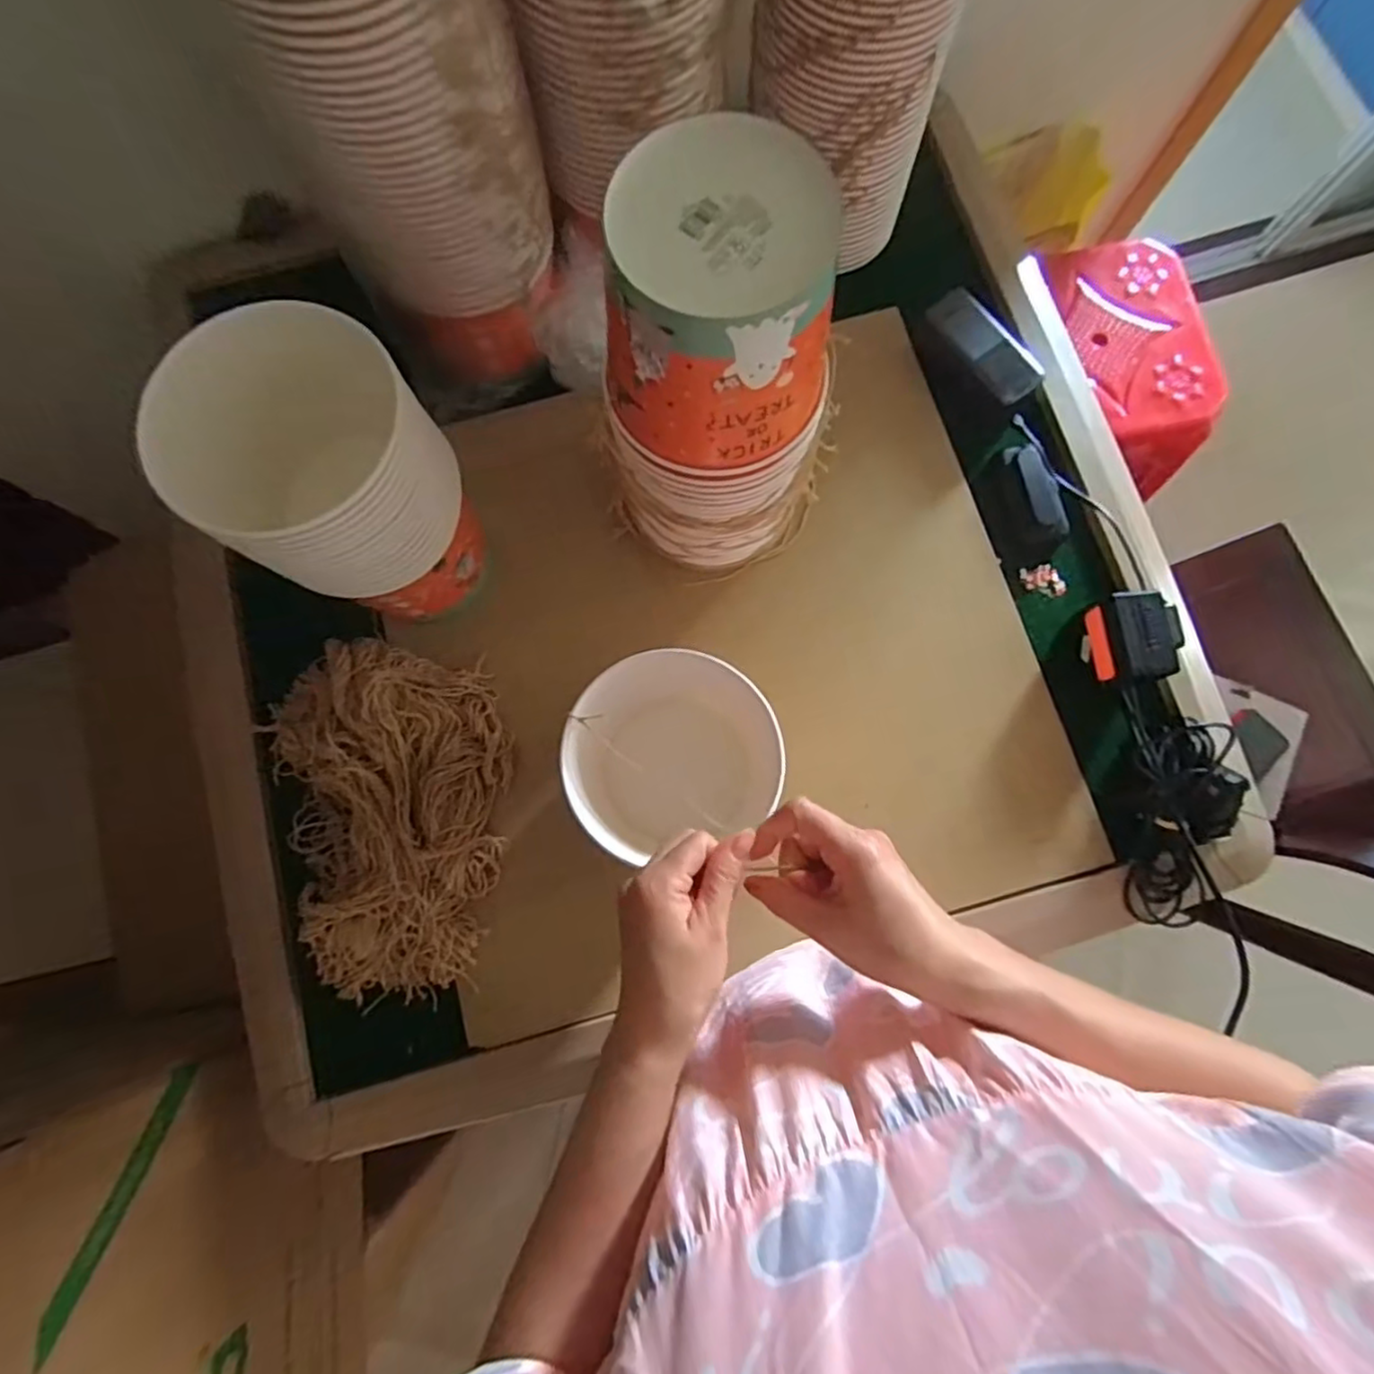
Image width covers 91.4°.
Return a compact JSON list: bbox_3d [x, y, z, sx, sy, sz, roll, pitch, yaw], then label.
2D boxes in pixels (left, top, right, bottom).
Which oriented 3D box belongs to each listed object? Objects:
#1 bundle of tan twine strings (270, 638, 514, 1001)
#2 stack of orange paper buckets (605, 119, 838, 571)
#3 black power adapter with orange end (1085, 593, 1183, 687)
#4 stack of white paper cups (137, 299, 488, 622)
[{"bbox_3d":[-0.264,0.110,0.594,0.214,0.056,0.313,-9,79,0],"label":"bundle of tan twine strings"},{"bbox_3d":[0.028,-0.215,0.505,0.153,0.301,0.140,11,79,4],"label":"stack of orange paper buckets"},{"bbox_3d":[0.402,-0.041,0.608,0.058,0.060,0.076,-7,79,0],"label":"black power adapter with orange end"},{"bbox_3d":[-0.264,-0.151,0.533,0.161,0.242,0.164,-44,81,-7],"label":"stack of white paper cups"}]

